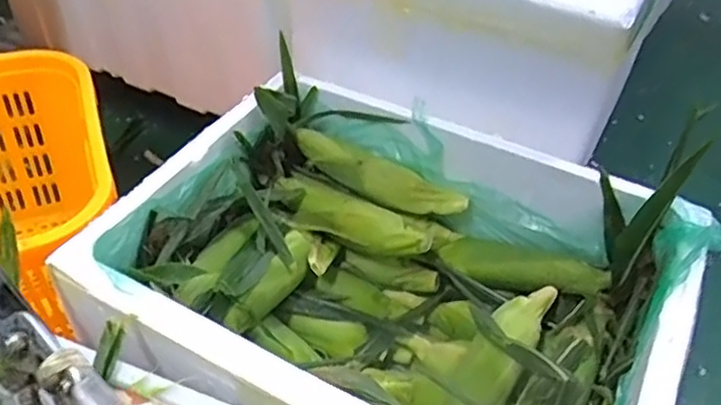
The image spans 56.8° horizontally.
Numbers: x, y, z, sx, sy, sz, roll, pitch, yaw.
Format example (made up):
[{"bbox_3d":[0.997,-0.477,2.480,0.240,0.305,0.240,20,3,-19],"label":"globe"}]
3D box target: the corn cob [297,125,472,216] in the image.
[{"bbox_3d":[0.025,-0.038,0.917,0.249,0.057,0.061,24,46,21],"label":"corn cob"}]

